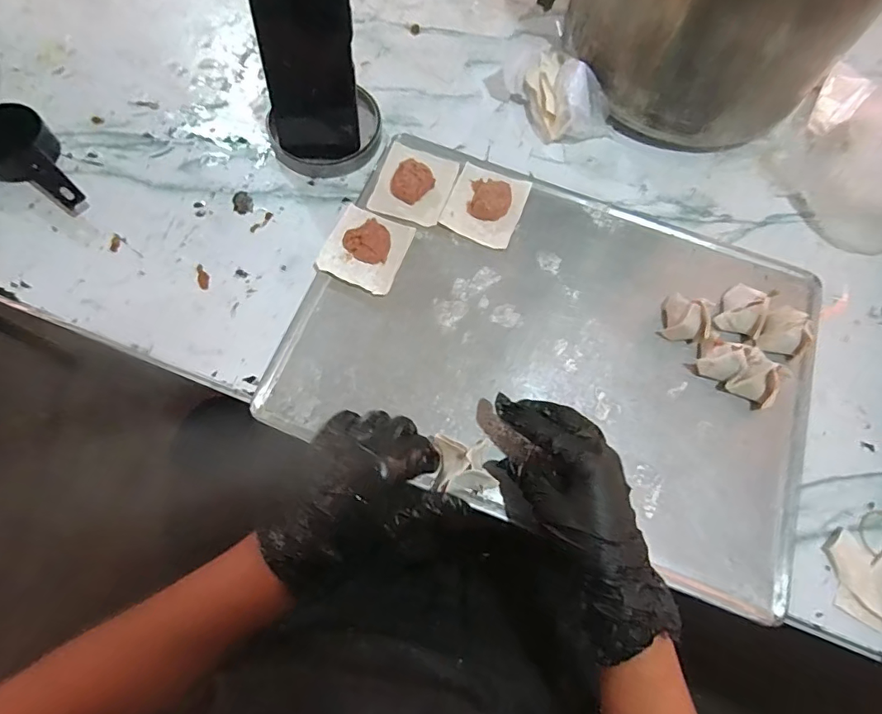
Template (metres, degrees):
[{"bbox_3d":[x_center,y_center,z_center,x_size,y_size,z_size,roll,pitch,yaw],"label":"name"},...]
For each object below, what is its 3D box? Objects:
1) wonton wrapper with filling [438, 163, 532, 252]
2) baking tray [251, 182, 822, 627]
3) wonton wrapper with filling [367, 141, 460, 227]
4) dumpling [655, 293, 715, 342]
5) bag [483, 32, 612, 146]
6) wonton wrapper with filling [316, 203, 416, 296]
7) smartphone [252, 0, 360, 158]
[{"bbox_3d":[0.044,-0.153,0.484,0.070,0.026,0.077,22,69,6],"label":"wonton wrapper with filling"},{"bbox_3d":[0.109,-0.018,0.440,0.433,0.030,0.315,21,69,6],"label":"baking tray"},{"bbox_3d":[-0.027,-0.172,0.491,0.071,0.021,0.080,18,69,5],"label":"wonton wrapper with filling"},{"bbox_3d":[0.222,-0.034,0.446,0.039,0.034,0.038,15,68,3],"label":"dumpling"},{"bbox_3d":[0.111,-0.294,0.528,0.087,0.047,0.147,-23,71,-11],"label":"bag"},{"bbox_3d":[-0.070,-0.102,0.462,0.071,0.014,0.074,21,69,6],"label":"wonton wrapper with filling"},{"bbox_3d":[-0.114,-0.255,0.432,0.077,0.160,0.006,-15,52,-17],"label":"smartphone"}]

